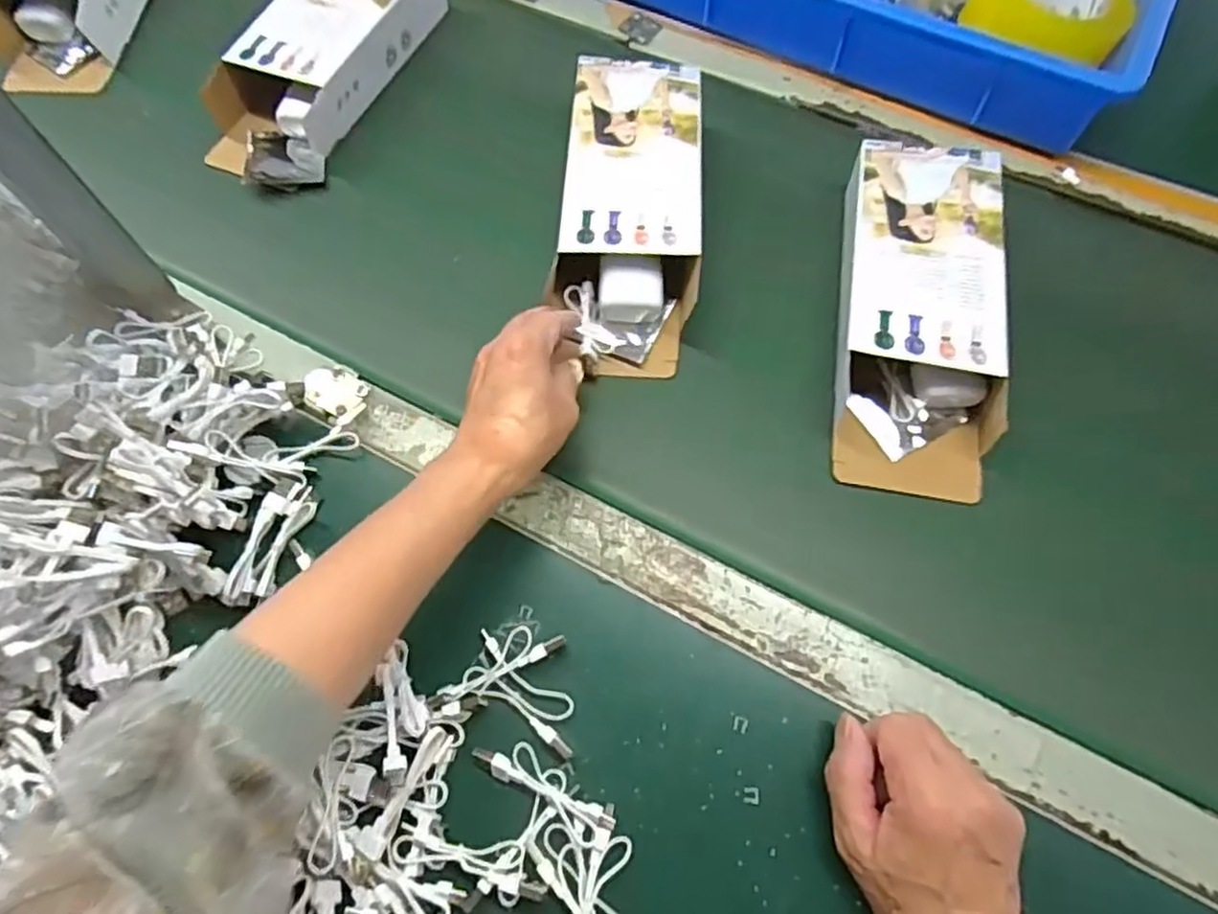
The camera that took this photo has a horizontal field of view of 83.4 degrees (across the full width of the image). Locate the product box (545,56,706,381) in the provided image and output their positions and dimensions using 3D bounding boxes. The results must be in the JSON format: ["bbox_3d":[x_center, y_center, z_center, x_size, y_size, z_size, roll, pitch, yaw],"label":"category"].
[{"bbox_3d":[0.017,-0.186,0.511,0.102,0.055,0.251,4,66,4],"label":"product box"}]

